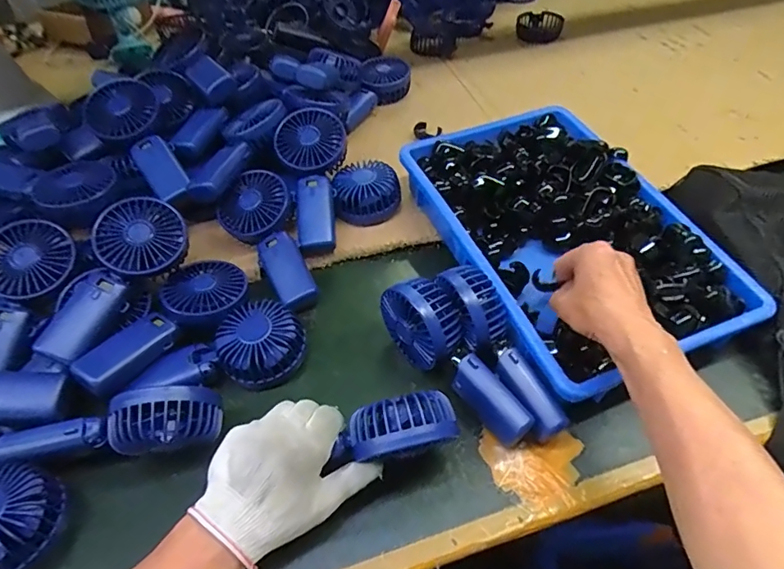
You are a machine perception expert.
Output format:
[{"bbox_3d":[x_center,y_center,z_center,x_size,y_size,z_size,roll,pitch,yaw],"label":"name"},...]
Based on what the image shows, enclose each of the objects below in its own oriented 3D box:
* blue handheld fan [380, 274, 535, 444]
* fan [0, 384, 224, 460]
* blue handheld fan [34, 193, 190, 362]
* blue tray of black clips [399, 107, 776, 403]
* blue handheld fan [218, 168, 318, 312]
[{"bbox_3d":[0.061,0.067,0.457,0.045,0.072,0.174,-29,55,-23],"label":"blue handheld fan"},{"bbox_3d":[-0.240,0.127,0.417,0.189,0.074,0.038,-11,49,6],"label":"fan"},{"bbox_3d":[-0.286,-0.008,0.502,0.078,0.051,0.182,24,72,20],"label":"blue handheld fan"},{"bbox_3d":[0.189,-0.064,0.544,0.245,0.052,0.358,-17,51,-15],"label":"blue tray of black clips"},{"bbox_3d":[-0.141,-0.050,0.574,0.082,0.051,0.176,-24,72,-19],"label":"blue handheld fan"}]

